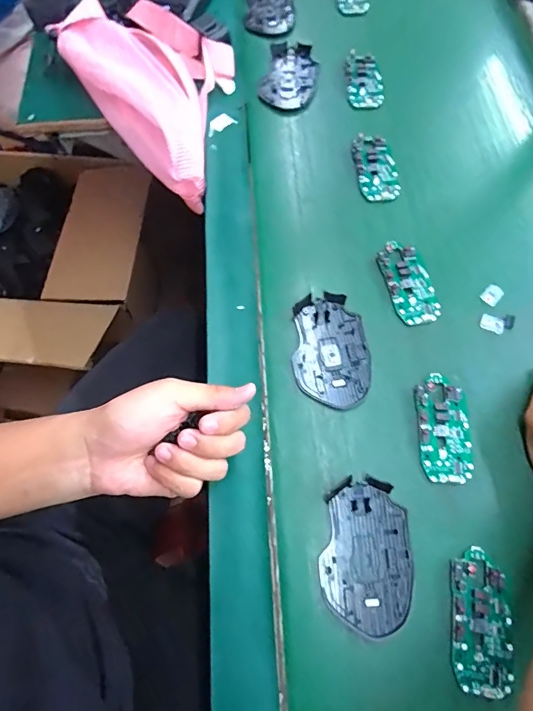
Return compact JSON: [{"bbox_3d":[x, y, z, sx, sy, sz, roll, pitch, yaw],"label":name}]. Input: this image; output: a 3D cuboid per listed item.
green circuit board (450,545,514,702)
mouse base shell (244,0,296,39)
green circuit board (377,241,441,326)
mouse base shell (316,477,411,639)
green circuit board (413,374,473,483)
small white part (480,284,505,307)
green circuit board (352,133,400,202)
[{"bbox_3d":[0.167,0.205,0.329,0.045,0.010,0.097,5,69,3],"label":"green circuit board"},{"bbox_3d":[0.005,-0.510,0.623,0.070,0.011,0.128,0,68,1],"label":"mouse base shell"},{"bbox_3d":[0.148,-0.077,0.442,0.046,0.010,0.095,-13,69,-4],"label":"green circuit board"},{"bbox_3d":[0.082,0.162,0.350,0.072,0.007,0.113,2,68,1],"label":"mouse base shell"},{"bbox_3d":[0.162,0.064,0.385,0.046,0.012,0.097,1,68,1],"label":"green circuit board"},{"bbox_3d":[0.234,-0.063,0.439,0.017,0.004,0.024,42,75,15],"label":"small white part"},{"bbox_3d":[0.130,-0.223,0.503,0.045,0.009,0.096,-5,68,-1],"label":"green circuit board"}]

